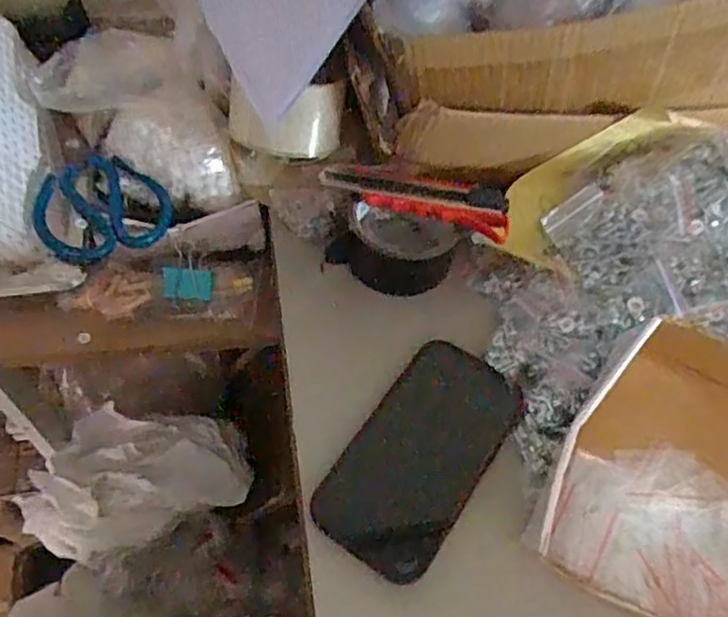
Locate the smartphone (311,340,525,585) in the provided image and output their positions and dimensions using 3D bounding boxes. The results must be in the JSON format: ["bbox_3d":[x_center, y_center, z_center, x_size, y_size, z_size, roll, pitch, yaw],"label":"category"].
[{"bbox_3d":[0.039,0.092,0.414,0.080,0.011,0.160,30,59,17],"label":"smartphone"}]

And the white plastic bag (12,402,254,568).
[{"bbox_3d":[-0.264,0.187,0.717,0.247,0.062,0.152,-17,58,-16],"label":"white plastic bag"}]

